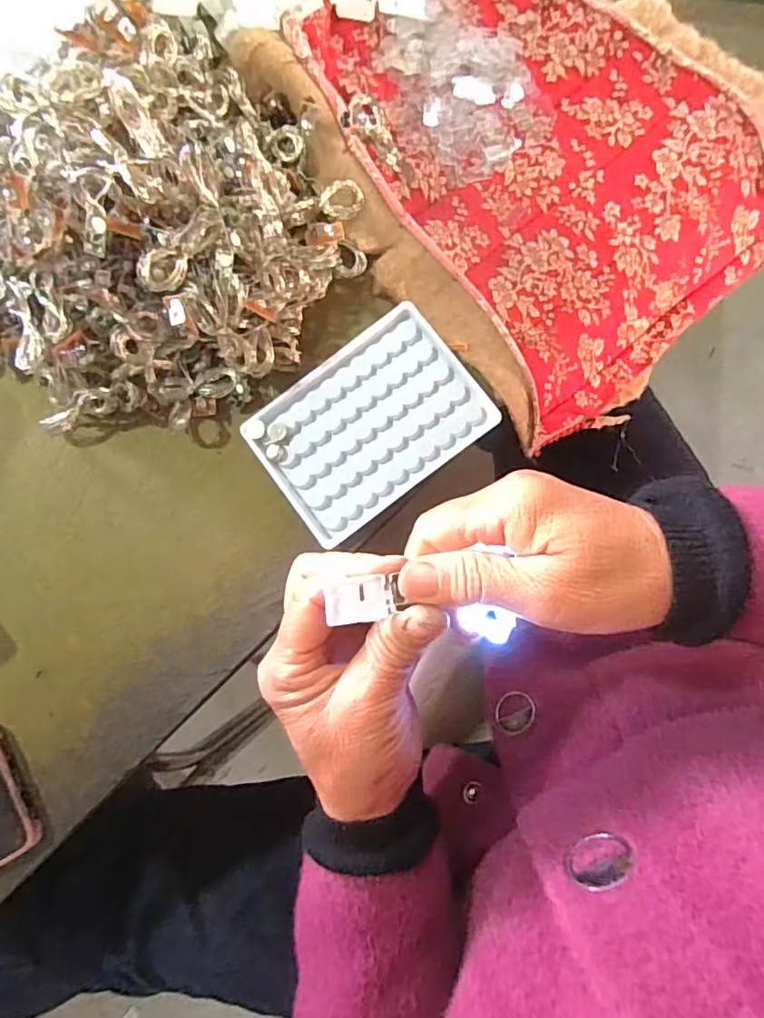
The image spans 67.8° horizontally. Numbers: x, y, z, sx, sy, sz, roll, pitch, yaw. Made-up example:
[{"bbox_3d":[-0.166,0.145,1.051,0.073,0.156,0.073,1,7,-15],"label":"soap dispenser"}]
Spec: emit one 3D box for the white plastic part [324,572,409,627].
[{"bbox_3d":[-0.008,0.040,0.249,0.033,0.004,0.018,-5,86,-15],"label":"white plastic part"}]

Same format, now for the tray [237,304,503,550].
[{"bbox_3d":[-0.008,-0.052,0.341,0.130,0.007,0.093,-37,82,1],"label":"tray"}]

